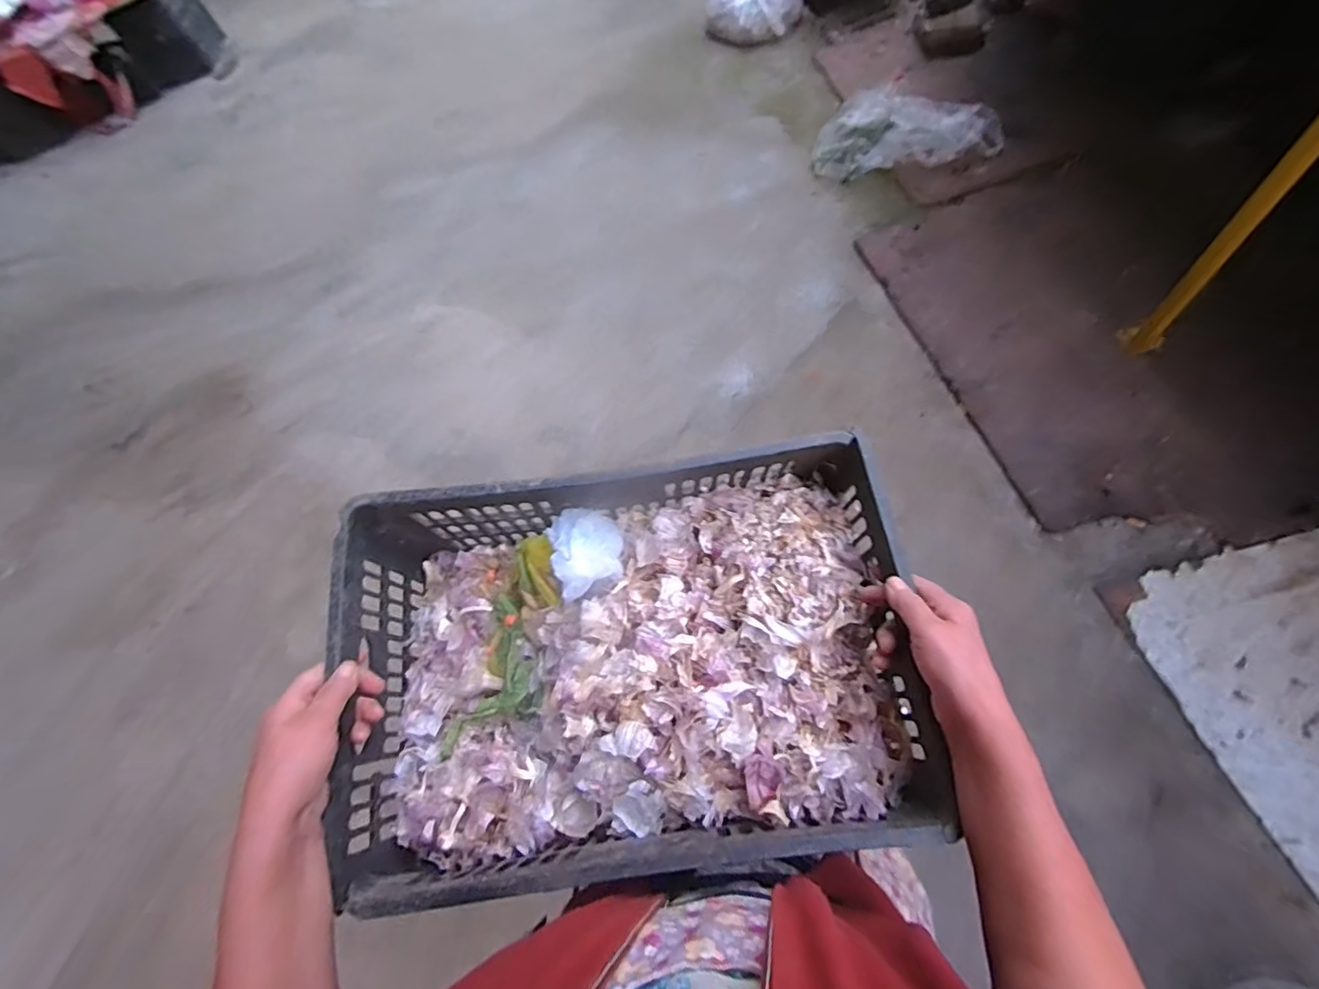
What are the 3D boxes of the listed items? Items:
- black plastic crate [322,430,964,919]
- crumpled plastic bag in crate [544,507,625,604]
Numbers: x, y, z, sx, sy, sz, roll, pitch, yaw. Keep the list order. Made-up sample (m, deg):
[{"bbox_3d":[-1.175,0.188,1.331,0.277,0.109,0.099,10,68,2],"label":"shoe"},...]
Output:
[{"bbox_3d":[-0.031,0.149,0.522,0.474,0.155,0.320,-6,64,-3],"label":"black plastic crate"},{"bbox_3d":[-0.069,0.053,0.551,0.070,0.040,0.091,-14,65,-7],"label":"crumpled plastic bag in crate"}]

